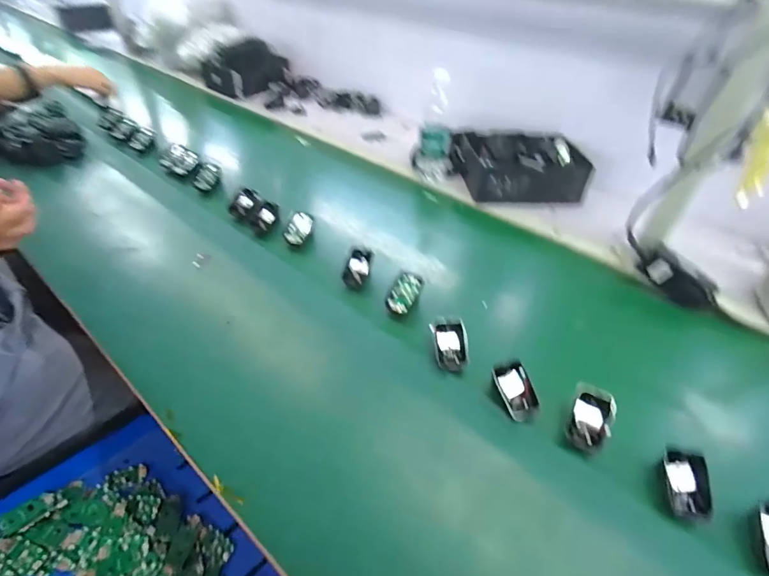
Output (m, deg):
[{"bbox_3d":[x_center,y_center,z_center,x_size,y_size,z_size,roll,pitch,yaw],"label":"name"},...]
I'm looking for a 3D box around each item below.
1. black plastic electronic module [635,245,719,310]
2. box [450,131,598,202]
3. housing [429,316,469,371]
[{"bbox_3d":[0.473,-0.014,0.662,0.029,0.055,0.117,-36,73,-31],"label":"black plastic electronic module"},{"bbox_3d":[0.307,-0.290,0.933,0.270,0.087,0.209,-2,43,-1],"label":"box"},{"bbox_3d":[0.091,0.081,0.582,0.051,0.043,0.065,2,43,4],"label":"housing"}]

